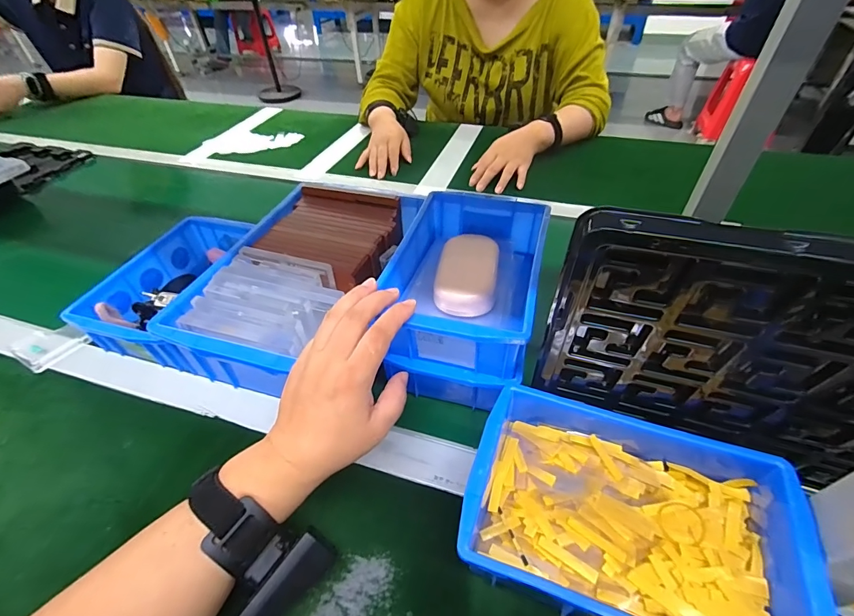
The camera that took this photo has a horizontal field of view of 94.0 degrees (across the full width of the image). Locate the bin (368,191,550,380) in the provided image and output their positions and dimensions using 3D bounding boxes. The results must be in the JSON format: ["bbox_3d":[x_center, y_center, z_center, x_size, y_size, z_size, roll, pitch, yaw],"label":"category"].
[{"bbox_3d":[0.039,-0.032,0.383,0.124,0.059,0.195,11,46,13],"label":"bin"}]

